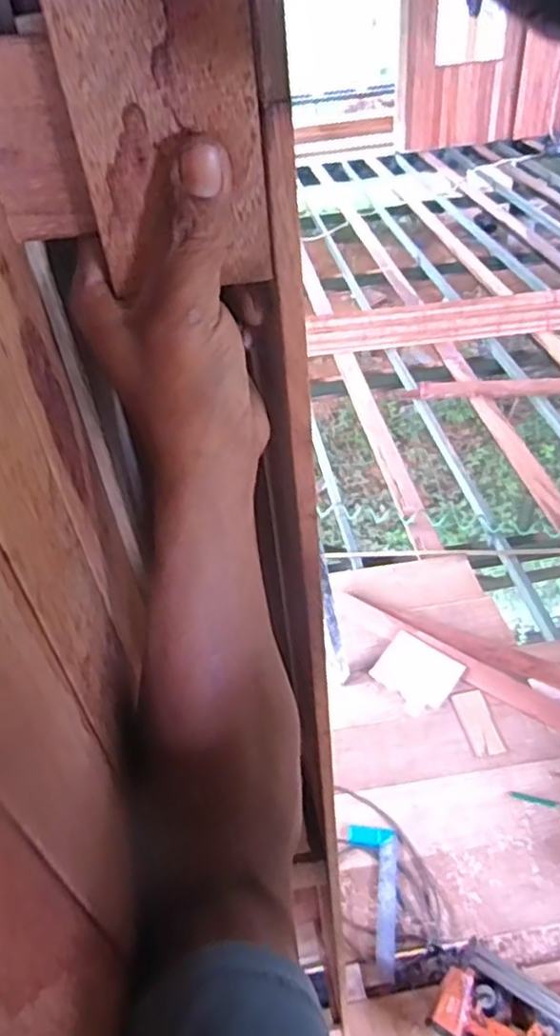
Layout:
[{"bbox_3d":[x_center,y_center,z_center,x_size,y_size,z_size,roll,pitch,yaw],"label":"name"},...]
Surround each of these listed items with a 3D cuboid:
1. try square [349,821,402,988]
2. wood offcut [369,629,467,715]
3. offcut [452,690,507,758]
[{"bbox_3d":[0.231,0.803,1.411,0.106,0.019,0.320,-20,32,4],"label":"try square"},{"bbox_3d":[0.383,0.437,1.856,0.220,0.013,0.200,29,52,32],"label":"wood offcut"},{"bbox_3d":[0.524,0.540,1.730,0.082,0.016,0.192,-8,42,-3],"label":"offcut"}]

